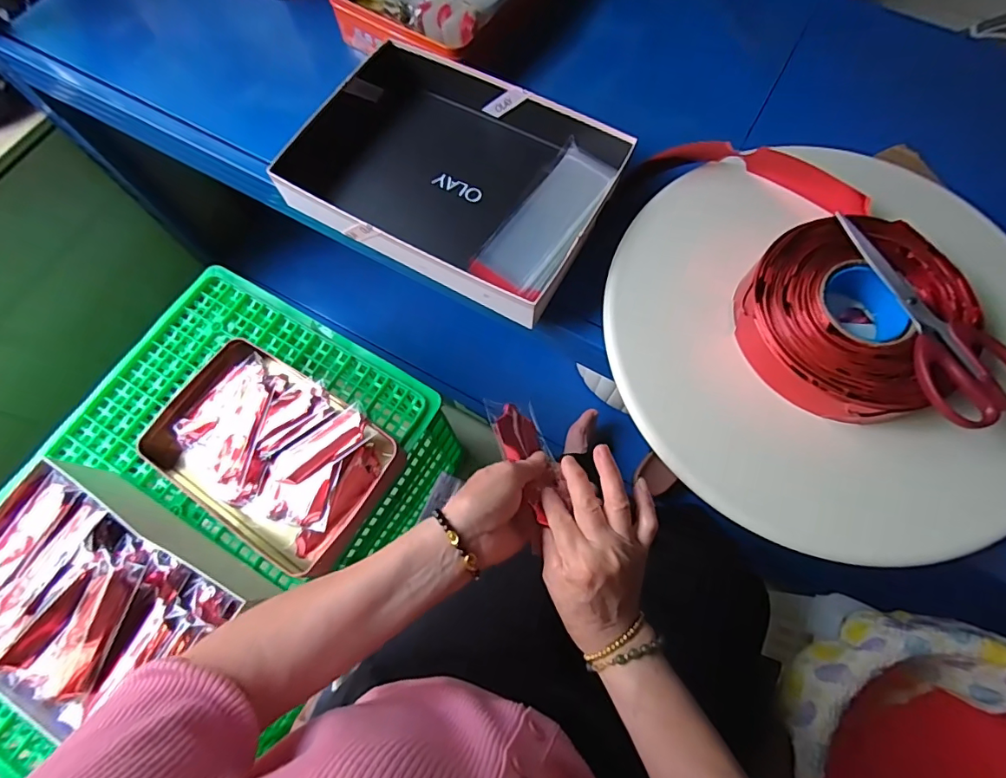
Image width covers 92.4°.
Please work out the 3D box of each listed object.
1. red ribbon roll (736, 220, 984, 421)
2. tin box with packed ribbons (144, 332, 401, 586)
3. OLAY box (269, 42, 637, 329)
[{"bbox_3d":[0.304,-0.069,0.426,0.170,0.044,0.195,37,76,13],"label":"red ribbon roll"},{"bbox_3d":[-0.311,0.090,0.656,0.316,0.072,0.215,31,75,11],"label":"tin box with packed ribbons"},{"bbox_3d":[-0.050,-0.228,0.511,0.315,0.055,0.244,25,73,9],"label":"OLAY box"}]

